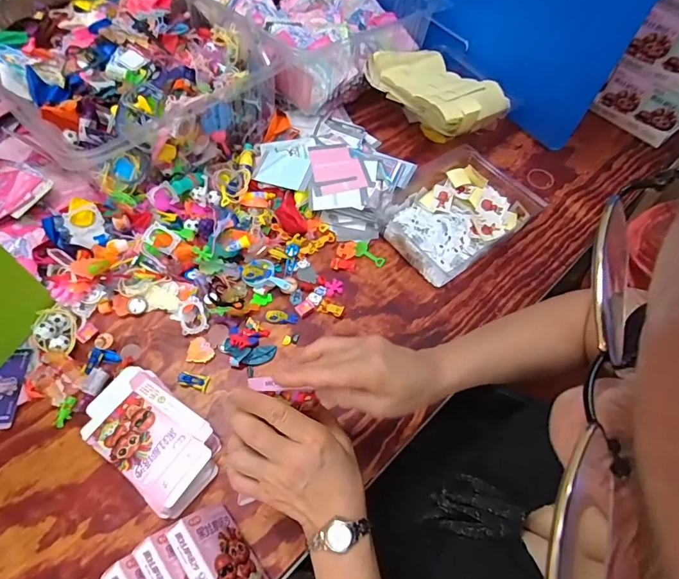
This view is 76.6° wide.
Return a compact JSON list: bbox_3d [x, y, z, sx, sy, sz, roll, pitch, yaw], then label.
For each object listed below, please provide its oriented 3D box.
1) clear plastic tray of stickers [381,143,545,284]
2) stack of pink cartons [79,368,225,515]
[{"bbox_3d":[0.164,-0.116,0.633,0.199,0.049,0.163,-31,65,-19],"label":"clear plastic tray of stickers"},{"bbox_3d":[-0.204,0.158,0.469,0.157,0.030,0.089,35,64,17],"label":"stack of pink cartons"}]

